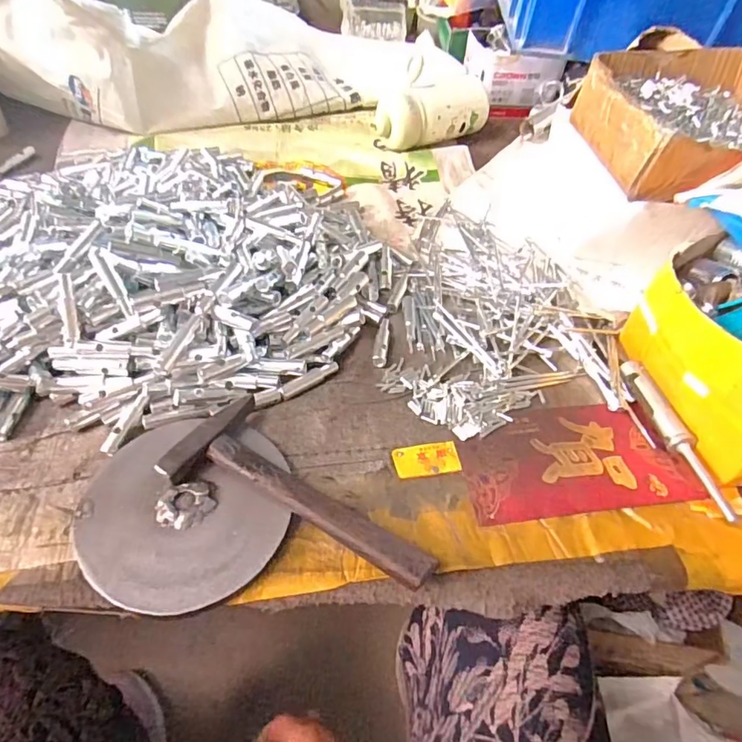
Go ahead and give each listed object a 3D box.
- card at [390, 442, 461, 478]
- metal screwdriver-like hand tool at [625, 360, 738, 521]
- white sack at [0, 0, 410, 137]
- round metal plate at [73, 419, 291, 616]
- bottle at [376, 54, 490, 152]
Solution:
[{"bbox_3d":[0.039,0.062,0.352,0.045,0.004,0.025,-5,51,-8],"label":"card"},{"bbox_3d":[0.220,0.044,0.364,0.017,0.012,0.134,-9,52,-11],"label":"metal screwdriver-like hand tool"},{"bbox_3d":[-0.227,-0.411,0.615,0.458,0.156,0.140,-15,53,-15],"label":"white sack"},{"bbox_3d":[-0.115,0.086,0.313,0.123,0.016,0.119,2,51,-2],"label":"round metal plate"},{"bbox_3d":[0.076,-0.335,0.634,0.153,0.069,0.060,-24,56,-21],"label":"bottle"}]

